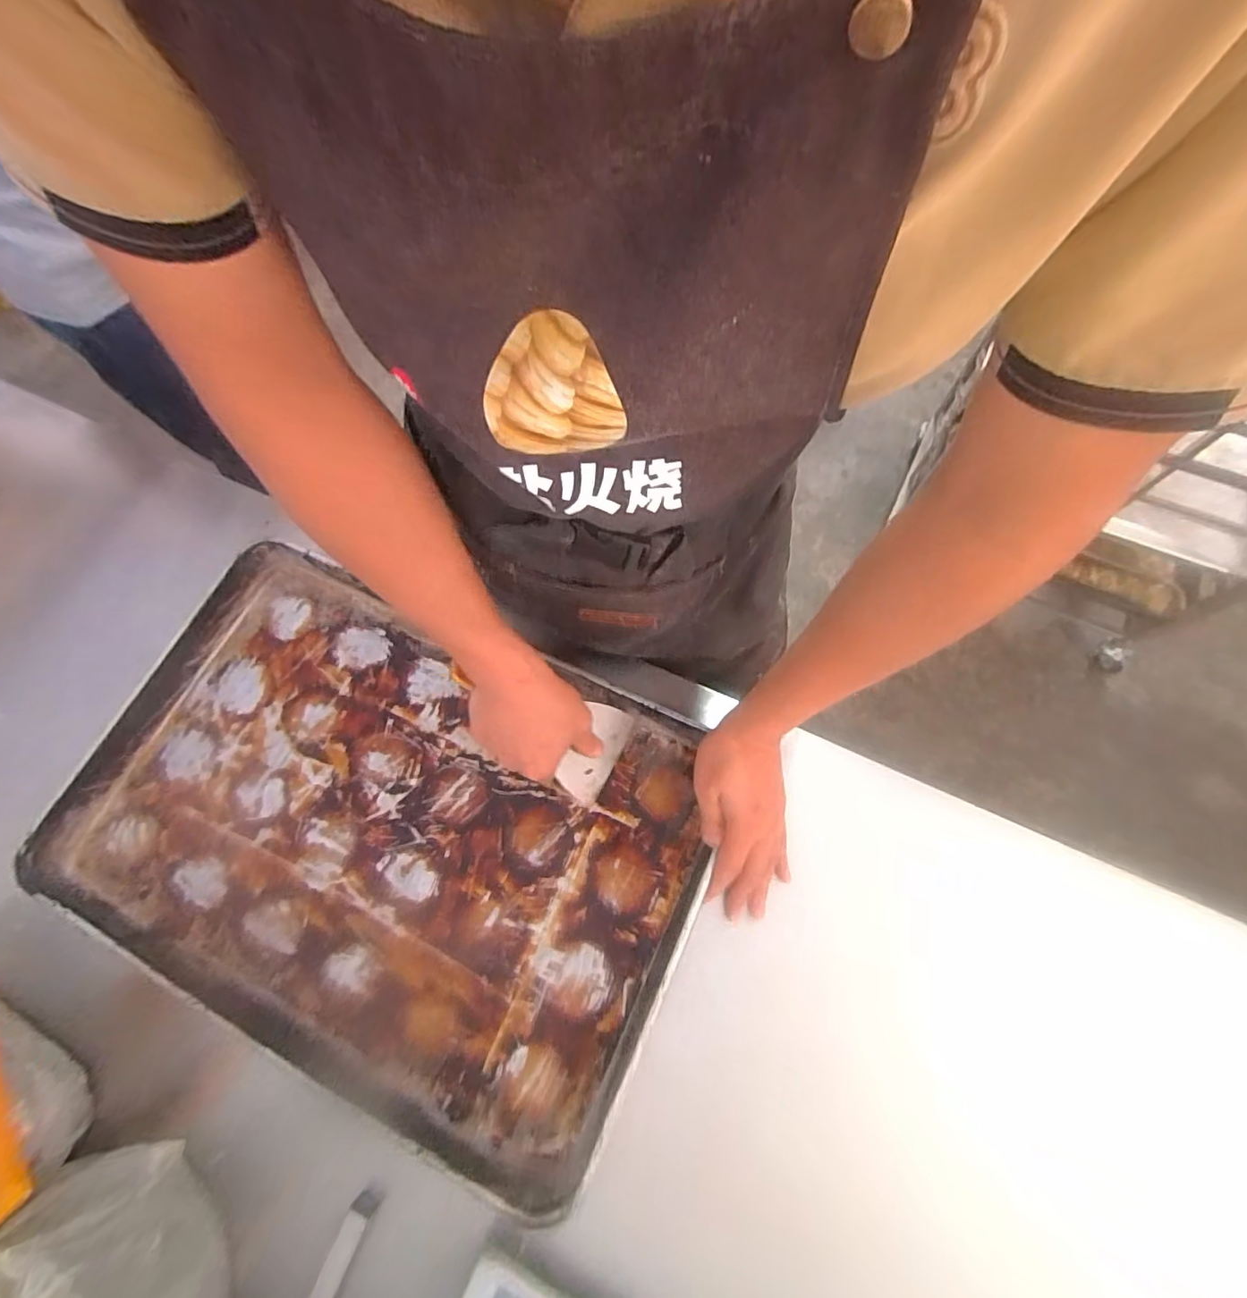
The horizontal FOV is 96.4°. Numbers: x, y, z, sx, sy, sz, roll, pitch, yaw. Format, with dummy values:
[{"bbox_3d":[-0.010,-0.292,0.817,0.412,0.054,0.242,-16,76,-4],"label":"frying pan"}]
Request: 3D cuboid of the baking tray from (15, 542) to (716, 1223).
[{"bbox_3d":[-0.237,0.169,0.544,0.601,0.049,0.406,23,71,10],"label":"baking tray"}]

